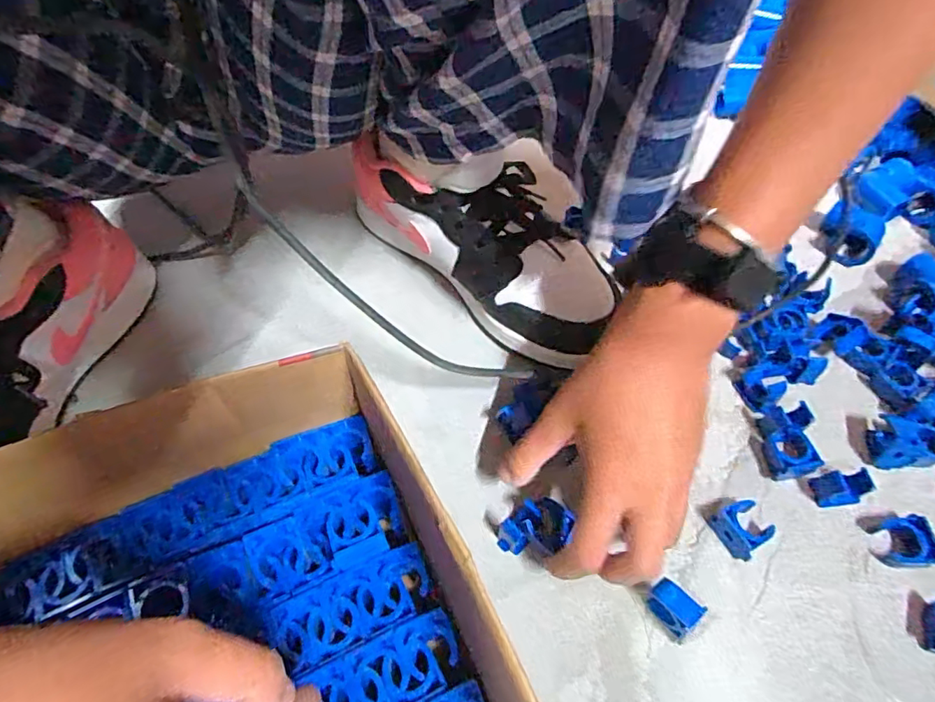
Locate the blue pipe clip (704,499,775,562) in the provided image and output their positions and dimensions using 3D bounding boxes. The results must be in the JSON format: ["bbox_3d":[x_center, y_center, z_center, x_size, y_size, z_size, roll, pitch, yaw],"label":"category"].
[{"bbox_3d":[0.162,0.103,0.327,0.029,0.015,0.029,-25,62,-16],"label":"blue pipe clip"}]

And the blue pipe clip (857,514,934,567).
[{"bbox_3d":[0.251,0.109,0.323,0.029,0.019,0.029,3,58,0],"label":"blue pipe clip"}]

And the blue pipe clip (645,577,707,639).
[{"bbox_3d":[0.109,0.138,0.299,0.025,0.027,0.016,40,65,21],"label":"blue pipe clip"}]

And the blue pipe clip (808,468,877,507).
[{"bbox_3d":[0.228,0.083,0.340,0.029,0.018,0.019,-6,58,-5],"label":"blue pipe clip"}]

